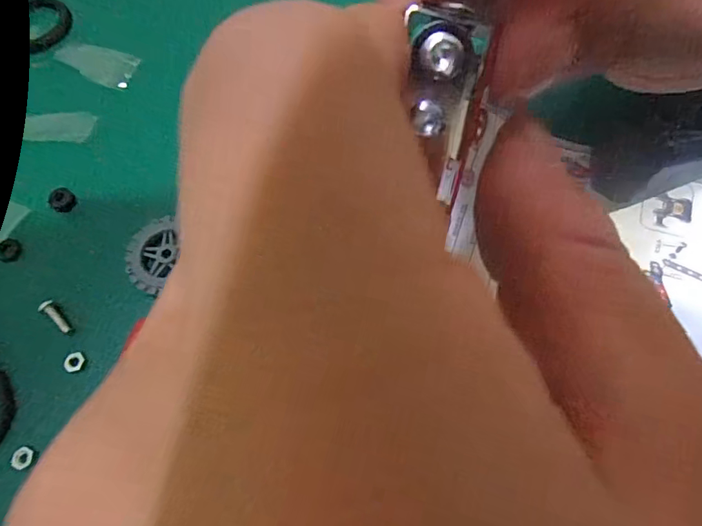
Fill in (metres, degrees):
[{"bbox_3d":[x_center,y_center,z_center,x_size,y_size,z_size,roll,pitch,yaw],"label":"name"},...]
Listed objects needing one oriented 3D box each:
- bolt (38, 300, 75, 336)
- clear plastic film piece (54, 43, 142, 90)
[{"bbox_3d":[-0.113,0.021,0.178,0.017,0.004,0.005,45,74,7],"label":"bolt"},{"bbox_3d":[-0.125,-0.098,0.229,0.041,0.004,0.020,17,67,11],"label":"clear plastic film piece"}]

